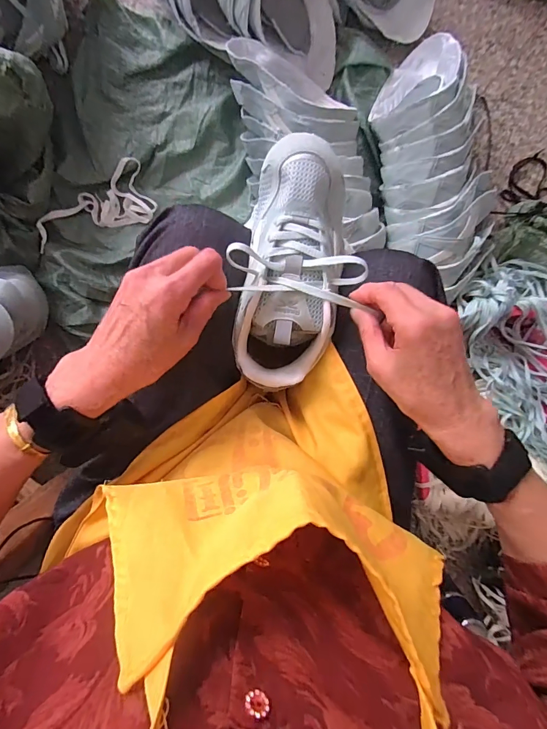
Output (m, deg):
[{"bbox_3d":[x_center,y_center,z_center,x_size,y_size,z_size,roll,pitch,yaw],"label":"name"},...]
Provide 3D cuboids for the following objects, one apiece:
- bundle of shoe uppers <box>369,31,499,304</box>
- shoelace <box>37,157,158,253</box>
[{"bbox_3d":[0.292,-0.379,0.657,0.198,0.112,0.466,-5,84,-1],"label":"bundle of shoe uppers"},{"bbox_3d":[-0.358,-0.307,0.735,0.236,0.032,0.113,-21,96,1],"label":"shoelace"}]

